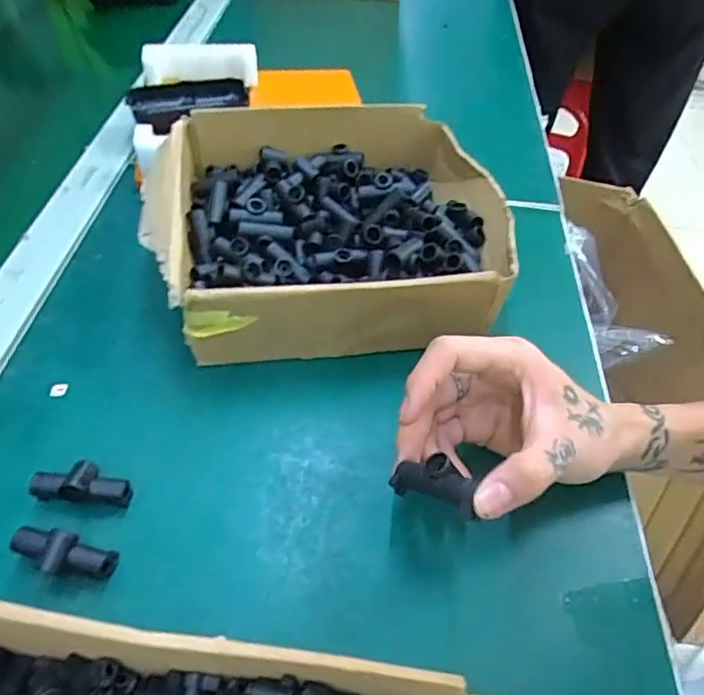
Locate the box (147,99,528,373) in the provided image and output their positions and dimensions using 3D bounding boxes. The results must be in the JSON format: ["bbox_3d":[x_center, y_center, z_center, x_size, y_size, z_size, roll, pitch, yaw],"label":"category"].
[{"bbox_3d":[-0.019,-0.100,0.429,0.247,0.074,0.231,-4,51,-7],"label":"box"}]

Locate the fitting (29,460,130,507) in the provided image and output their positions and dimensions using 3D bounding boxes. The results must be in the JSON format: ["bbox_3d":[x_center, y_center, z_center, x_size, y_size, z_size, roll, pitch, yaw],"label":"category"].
[{"bbox_3d":[-0.146,0.076,0.303,0.050,0.027,0.019,7,50,2],"label":"fitting"}]

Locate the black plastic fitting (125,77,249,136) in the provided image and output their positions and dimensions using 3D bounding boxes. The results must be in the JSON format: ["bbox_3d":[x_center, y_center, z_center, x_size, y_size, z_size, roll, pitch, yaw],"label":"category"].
[{"bbox_3d":[-0.161,-0.241,0.553,0.111,0.040,0.027,-16,53,-16],"label":"black plastic fitting"}]

